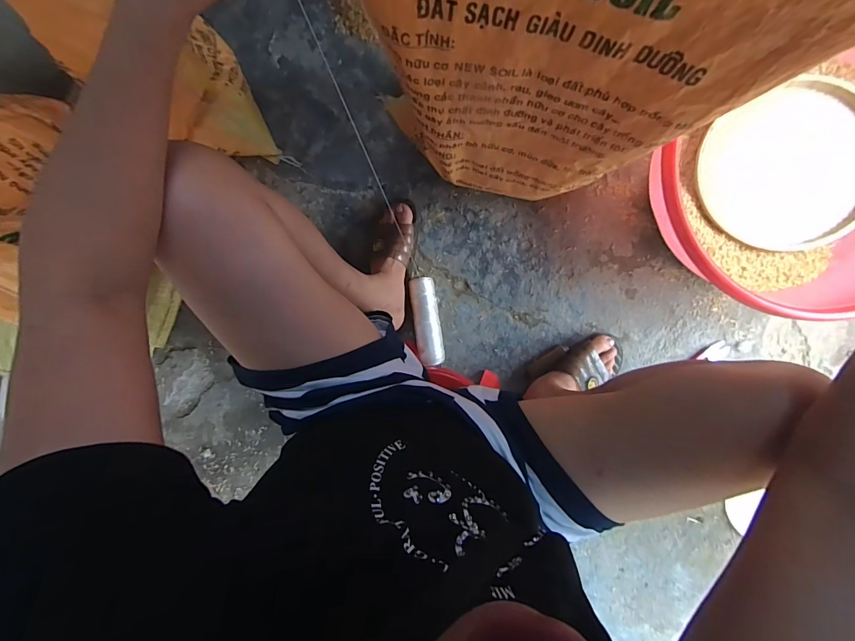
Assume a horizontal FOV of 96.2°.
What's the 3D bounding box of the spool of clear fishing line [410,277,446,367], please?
[{"bbox_3d":[0.000,0.000,0.696,0.045,0.052,0.155,-9,94,3],"label":"spool of clear fishing line"}]

